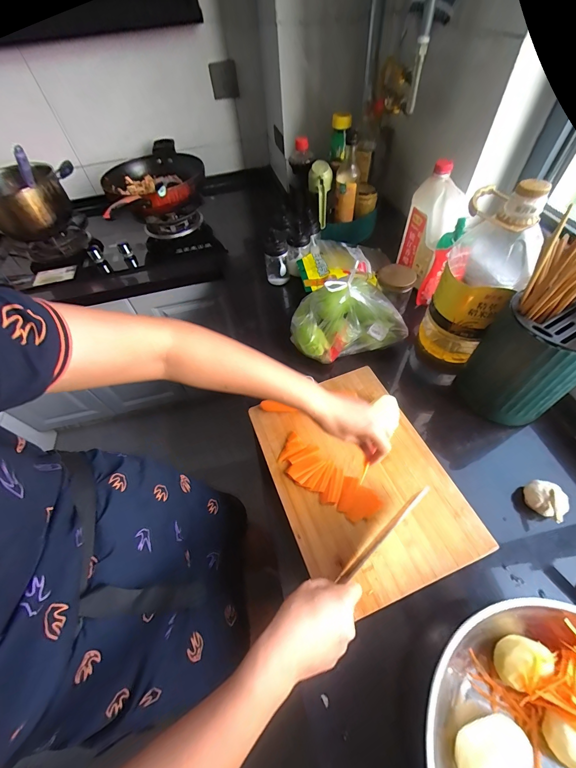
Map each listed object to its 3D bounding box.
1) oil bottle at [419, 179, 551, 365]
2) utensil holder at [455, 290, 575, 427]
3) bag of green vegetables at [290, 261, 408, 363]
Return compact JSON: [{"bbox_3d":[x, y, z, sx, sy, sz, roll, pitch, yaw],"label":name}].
[{"bbox_3d":[0.353,-0.188,0.574,0.124,0.306,0.145,18,58,16],"label":"oil bottle"},{"bbox_3d":[0.407,-0.041,0.511,0.135,0.185,0.141,-28,58,-15],"label":"utensil holder"},{"bbox_3d":[0.132,-0.158,0.649,0.249,0.139,0.169,0,55,4],"label":"bag of green vegetables"}]

